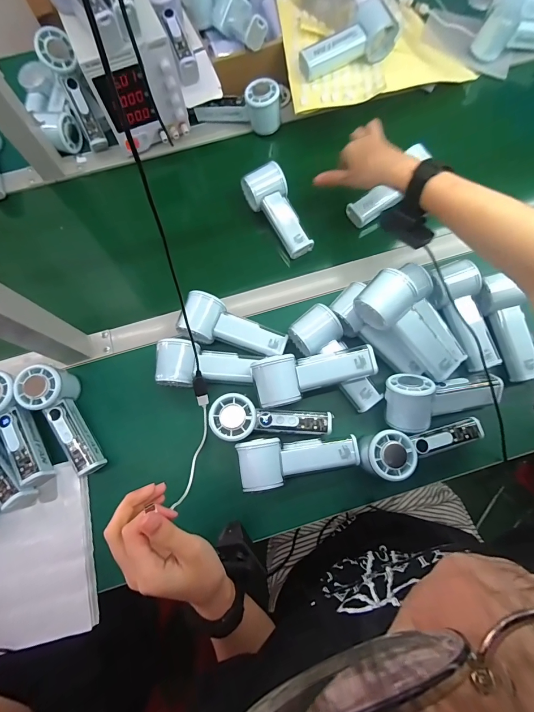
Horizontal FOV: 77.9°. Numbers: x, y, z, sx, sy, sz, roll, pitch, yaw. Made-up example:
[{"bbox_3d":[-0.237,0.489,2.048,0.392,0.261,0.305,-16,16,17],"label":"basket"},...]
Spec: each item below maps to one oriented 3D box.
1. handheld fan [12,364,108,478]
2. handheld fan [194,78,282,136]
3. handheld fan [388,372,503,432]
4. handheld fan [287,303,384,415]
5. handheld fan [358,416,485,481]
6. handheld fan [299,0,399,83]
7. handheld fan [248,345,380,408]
[{"bbox_3d":[-0.265,0.083,0.439,0.052,0.059,0.152,-32,88,-7],"label":"handheld fan"},{"bbox_3d":[-0.047,-0.430,0.565,0.143,0.056,0.050,8,75,4],"label":"handheld fan"},{"bbox_3d":[0.226,0.053,0.415,0.146,0.051,0.070,-6,74,1],"label":"handheld fan"},{"bbox_3d":[0.090,0.007,0.453,0.060,0.054,0.149,-33,89,-7],"label":"handheld fan"},{"bbox_3d":[0.190,0.116,0.413,0.157,0.056,0.054,-8,74,0],"label":"handheld fan"},{"bbox_3d":[0.125,-0.496,0.524,0.155,0.044,0.077,-28,75,-6],"label":"handheld fan"},{"bbox_3d":[0.060,0.023,0.416,0.150,0.044,0.058,-12,74,-1],"label":"handheld fan"}]

